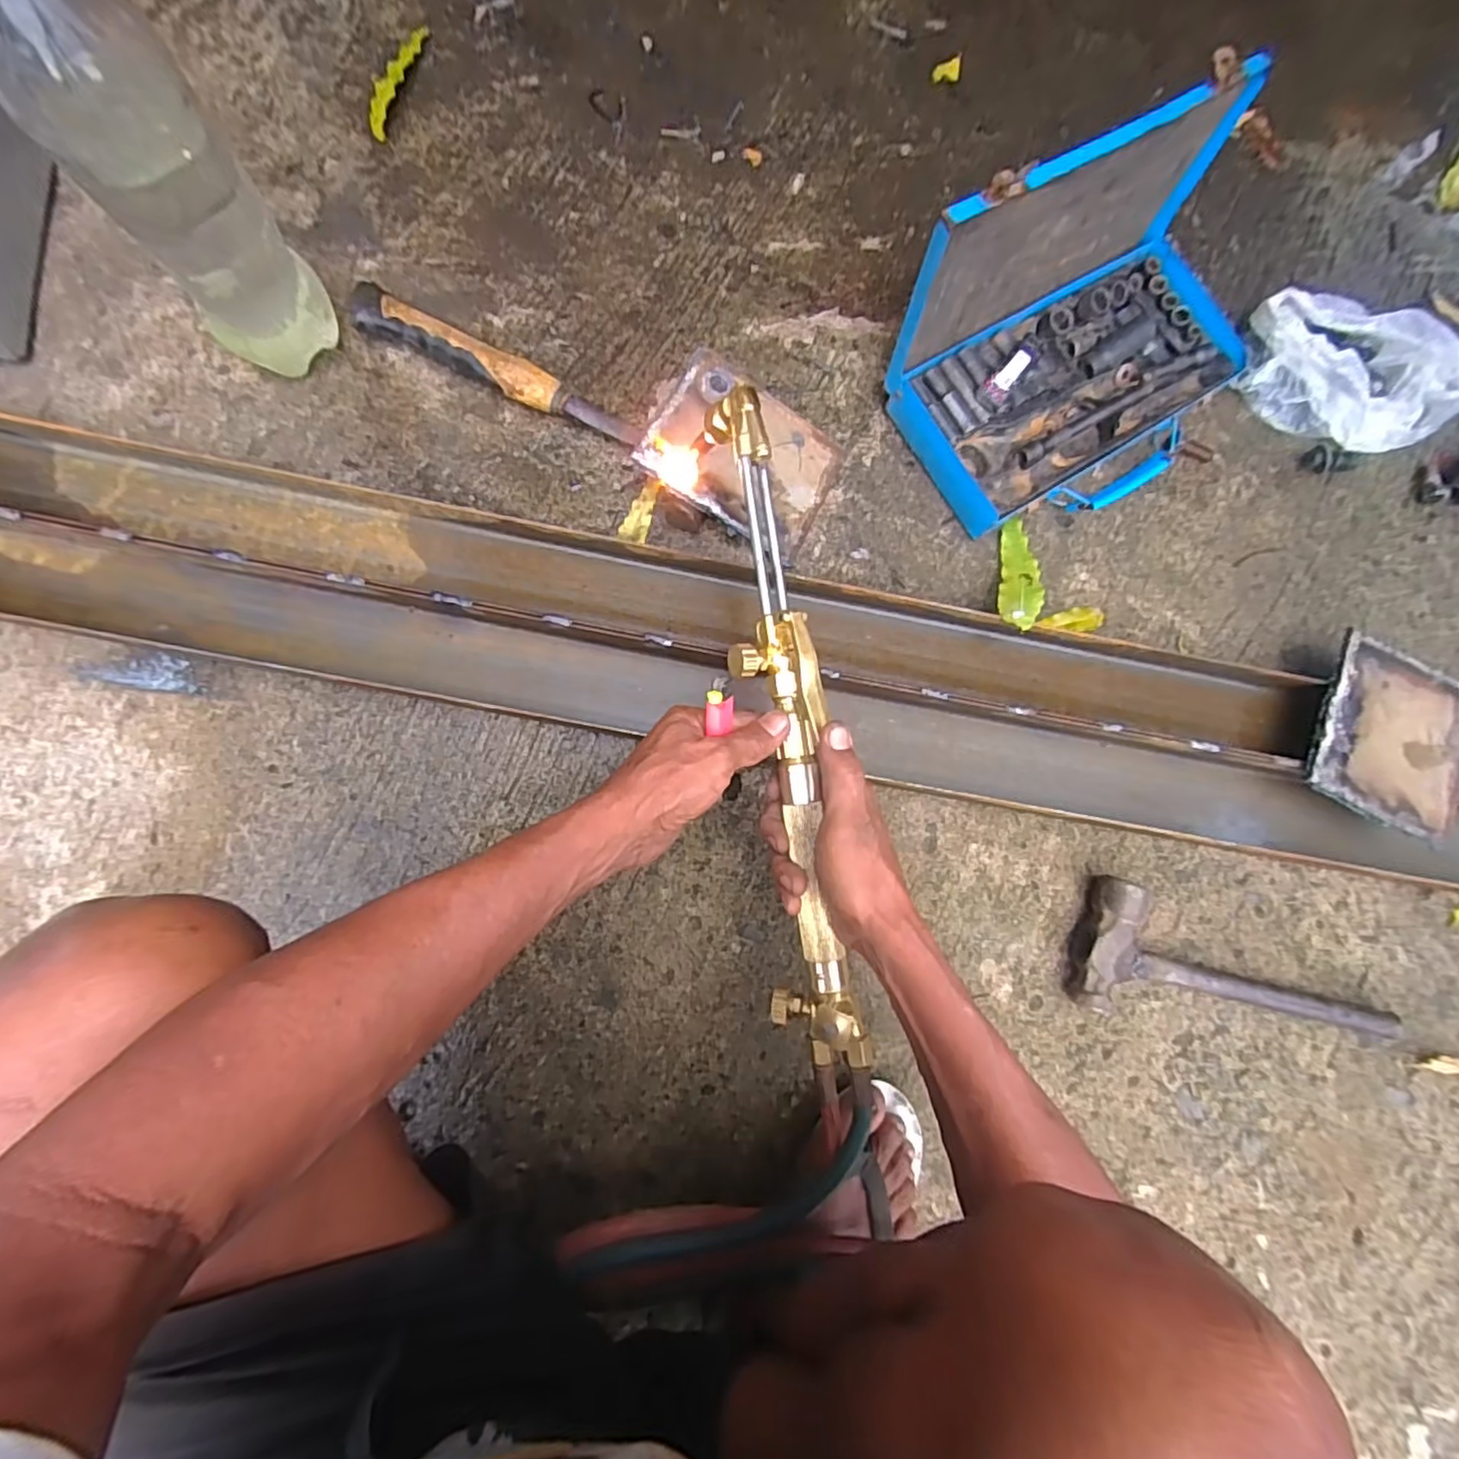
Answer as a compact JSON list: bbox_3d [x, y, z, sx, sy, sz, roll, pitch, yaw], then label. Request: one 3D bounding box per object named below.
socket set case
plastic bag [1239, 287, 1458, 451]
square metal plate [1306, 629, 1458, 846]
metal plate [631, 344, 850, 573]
[{"bbox_3d":[0.311,-0.314,0.531,0.301,0.187,0.209,-33,86,-8],"label":"socket set case"},{"bbox_3d":[0.595,-0.341,0.612,0.215,0.059,0.141,-5,83,-5],"label":"plastic bag"},{"bbox_3d":[0.542,0.005,0.531,0.120,0.010,0.144,25,81,4],"label":"square metal plate"},{"bbox_3d":[0.014,-0.231,0.546,0.151,0.012,0.120,29,78,-16],"label":"metal plate"}]

